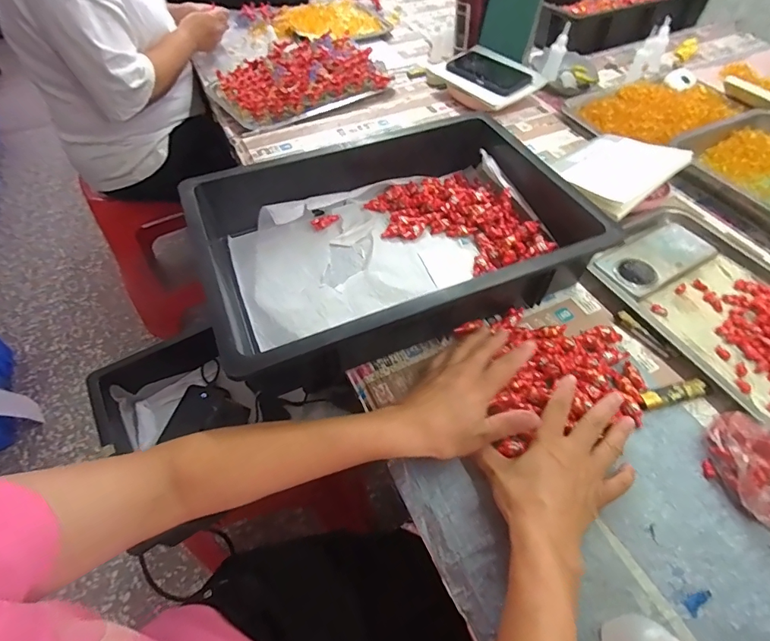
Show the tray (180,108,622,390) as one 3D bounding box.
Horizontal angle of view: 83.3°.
[{"bbox_3d":[0.013,-0.109,0.548,0.440,0.094,0.308,-20,55,-13],"label":"tray"}]

